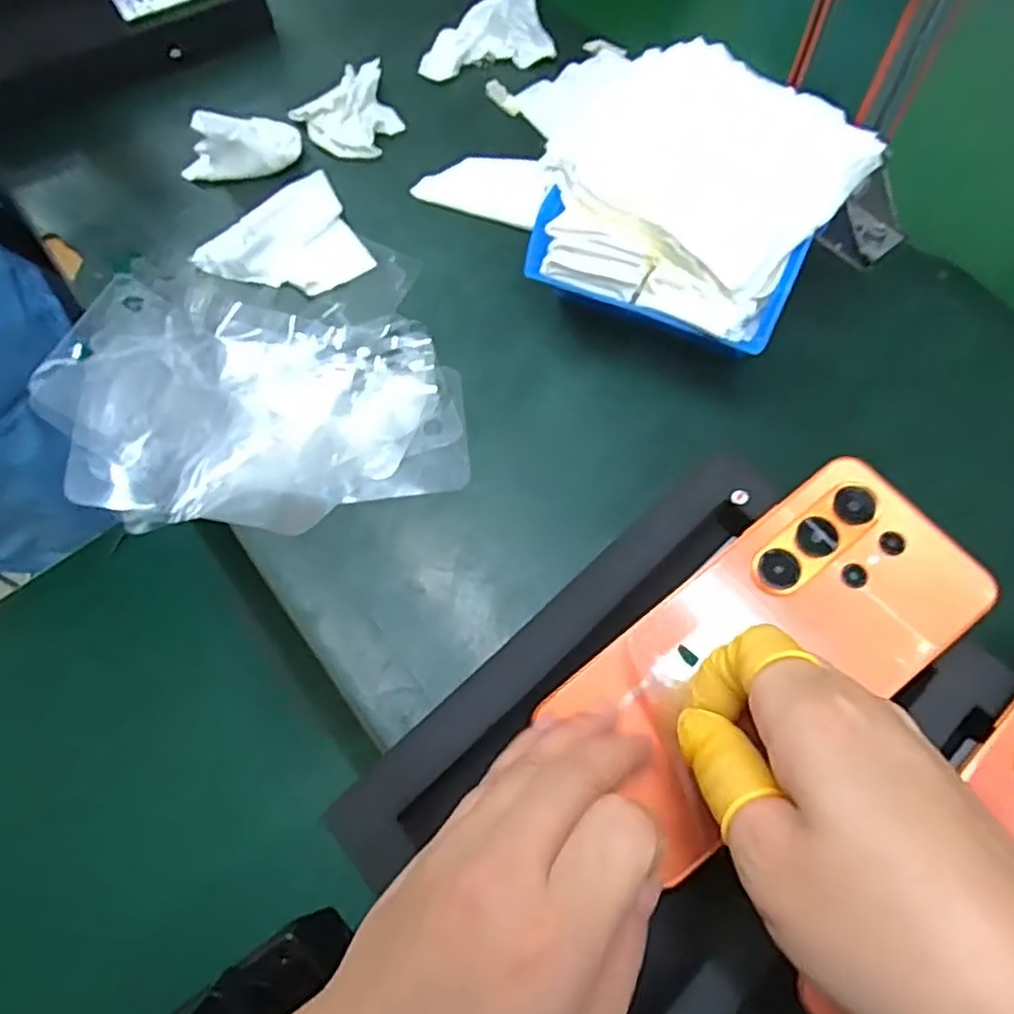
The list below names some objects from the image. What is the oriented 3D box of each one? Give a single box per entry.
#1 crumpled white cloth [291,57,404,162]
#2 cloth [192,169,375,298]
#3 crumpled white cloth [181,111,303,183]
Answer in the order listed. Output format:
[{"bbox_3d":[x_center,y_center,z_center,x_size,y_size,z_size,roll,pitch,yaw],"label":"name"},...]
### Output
[{"bbox_3d":[-0.098,-0.257,0.450,0.062,0.017,0.062,-38,69,-17],"label":"crumpled white cloth"},{"bbox_3d":[-0.130,-0.154,0.404,0.090,0.009,0.083,-32,68,-15],"label":"cloth"},{"bbox_3d":[-0.164,-0.223,0.424,0.073,0.037,0.026,-21,65,-10],"label":"crumpled white cloth"}]

